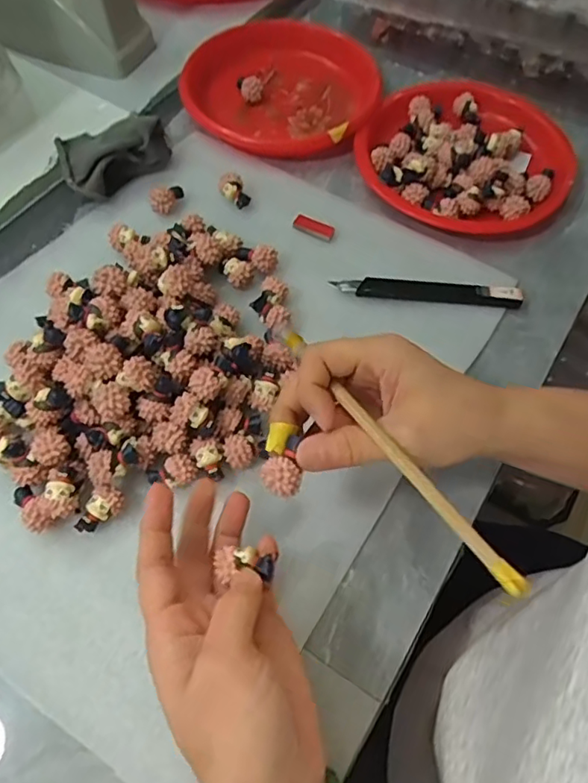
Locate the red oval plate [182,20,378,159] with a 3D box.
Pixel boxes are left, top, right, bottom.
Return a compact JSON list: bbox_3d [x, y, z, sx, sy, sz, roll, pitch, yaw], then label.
[{"bbox_3d":[-0.014,-0.278,0.512,0.168,0.029,0.157,17,62,8],"label":"red oval plate"}]

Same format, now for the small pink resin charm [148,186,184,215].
[{"bbox_3d":[-0.100,-0.156,0.447,0.030,0.015,0.015,-35,67,-19],"label":"small pink resin charm"}]

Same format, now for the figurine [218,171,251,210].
[{"bbox_3d":[-0.048,-0.164,0.453,0.018,0.019,0.027,-40,69,-21],"label":"figurine"}]

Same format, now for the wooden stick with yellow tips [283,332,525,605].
[{"bbox_3d":[0.041,0.022,0.258,0.008,0.006,0.168,-29,54,-16],"label":"wooden stick with yellow tips"}]

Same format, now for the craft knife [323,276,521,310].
[{"bbox_3d":[0.099,-0.074,0.418,0.136,0.014,0.016,5,61,1],"label":"craft knife"}]

